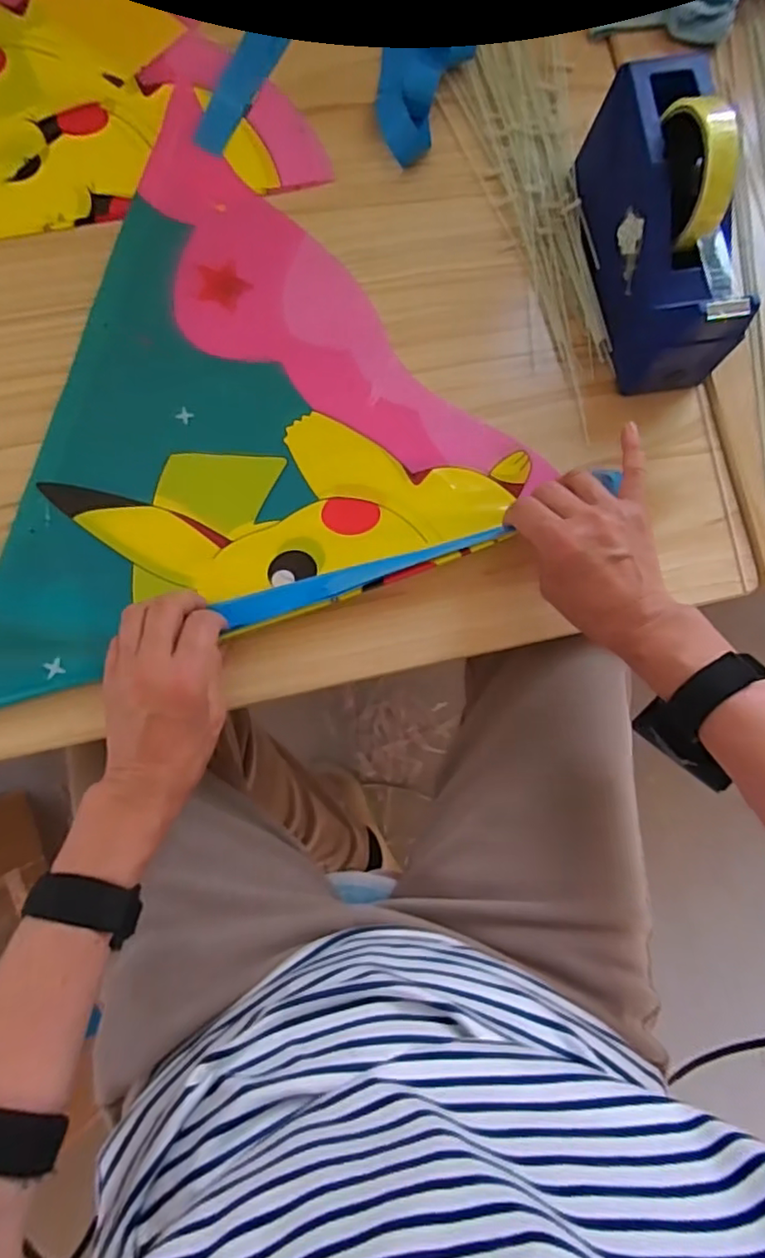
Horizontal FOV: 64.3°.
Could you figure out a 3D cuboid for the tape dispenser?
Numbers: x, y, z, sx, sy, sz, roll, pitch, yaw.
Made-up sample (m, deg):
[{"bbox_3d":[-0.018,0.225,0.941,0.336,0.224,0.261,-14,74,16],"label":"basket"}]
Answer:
[{"bbox_3d":[0.208,-0.295,0.447,0.070,0.114,0.199,-10,86,-4],"label":"tape dispenser"}]

